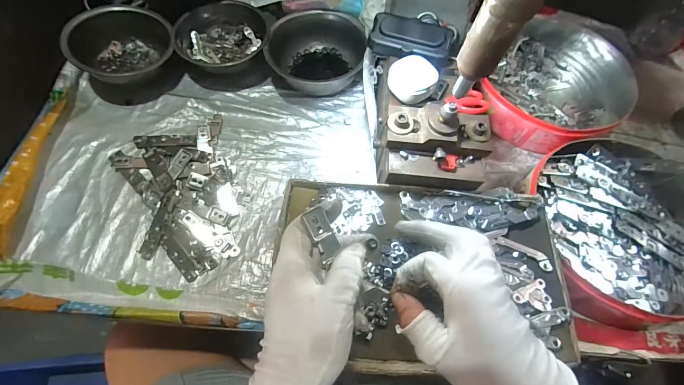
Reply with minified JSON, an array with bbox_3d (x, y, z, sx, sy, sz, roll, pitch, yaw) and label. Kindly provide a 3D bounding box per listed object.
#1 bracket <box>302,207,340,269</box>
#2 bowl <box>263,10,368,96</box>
[{"bbox_3d":[-0.015,0.036,0.265,0.021,0.005,0.047,-18,85,-12],"label":"bracket"},{"bbox_3d":[-0.044,-0.227,0.533,0.152,0.066,0.134,-3,65,-5],"label":"bowl"}]

